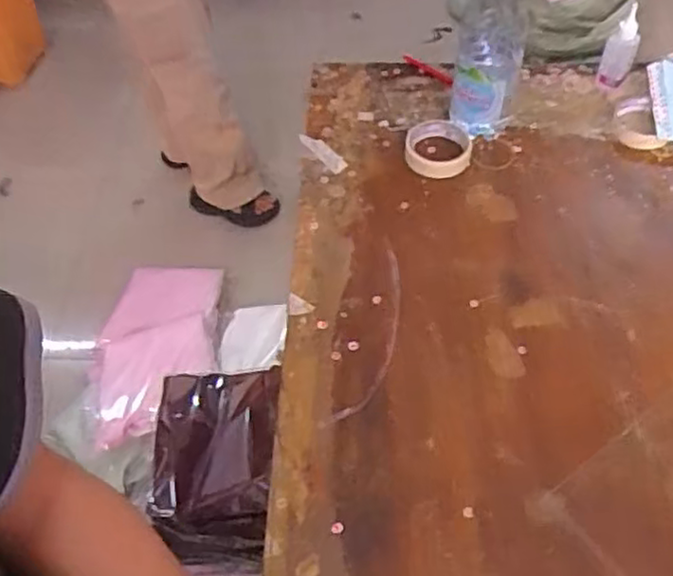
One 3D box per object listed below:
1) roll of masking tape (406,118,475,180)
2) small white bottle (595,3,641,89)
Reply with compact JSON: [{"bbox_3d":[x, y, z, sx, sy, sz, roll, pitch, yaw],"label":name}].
[{"bbox_3d":[0.141,-0.196,0.973,0.092,0.034,0.092,-1,53,2],"label":"roll of masking tape"},{"bbox_3d":[0.407,-0.343,1.010,0.044,0.119,0.039,17,56,16],"label":"small white bottle"}]

